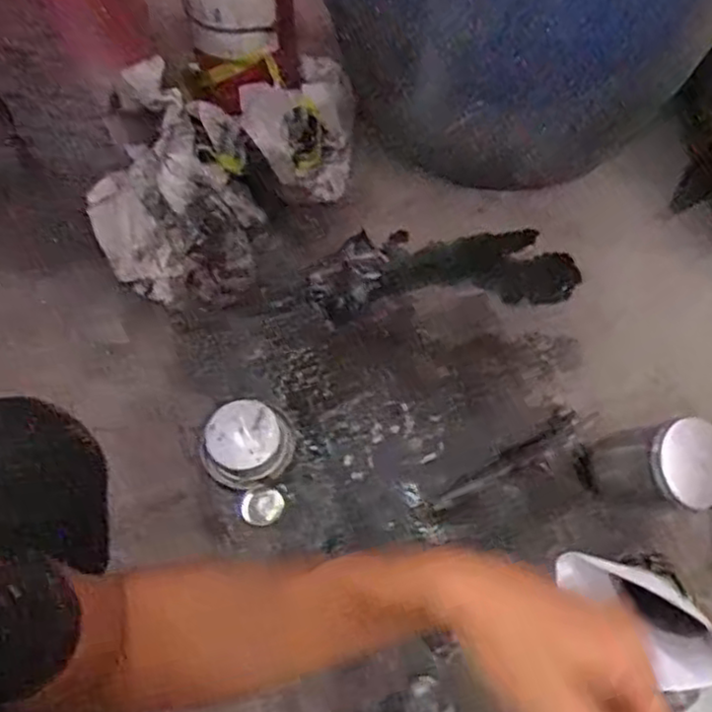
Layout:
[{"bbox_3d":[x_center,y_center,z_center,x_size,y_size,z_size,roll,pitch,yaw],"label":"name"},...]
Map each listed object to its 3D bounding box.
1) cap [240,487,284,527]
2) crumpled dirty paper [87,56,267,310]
[{"bbox_3d":[-0.097,0.156,0.747,0.044,0.011,0.036,-14,61,-4],"label":"cap"},{"bbox_3d":[-0.215,-0.191,0.834,0.191,0.131,0.241,-18,61,-6],"label":"crumpled dirty paper"}]

